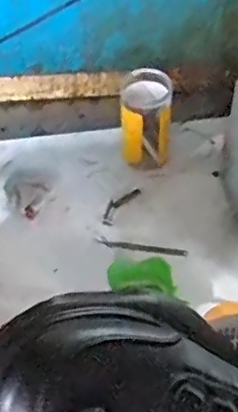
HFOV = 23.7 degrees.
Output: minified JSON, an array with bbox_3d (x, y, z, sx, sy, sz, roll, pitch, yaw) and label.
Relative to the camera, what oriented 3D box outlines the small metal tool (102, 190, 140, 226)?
[{"bbox_3d":[0.000,-0.003,0.975,0.029,0.004,0.090,37,64,10],"label":"small metal tool"}]

